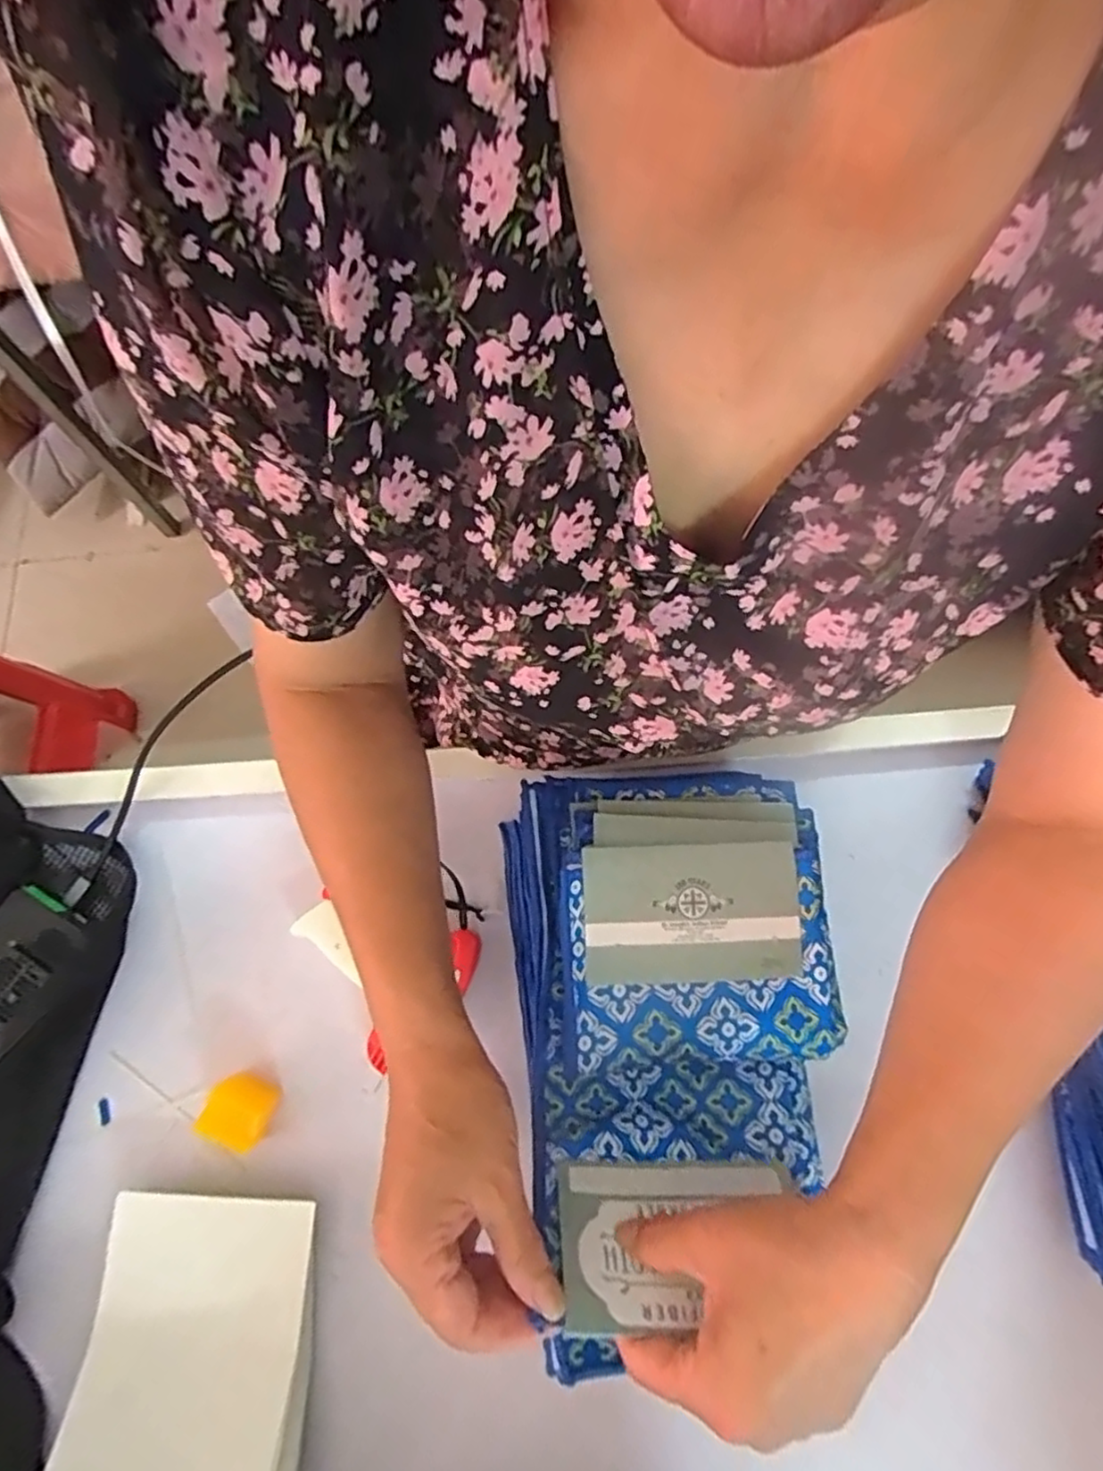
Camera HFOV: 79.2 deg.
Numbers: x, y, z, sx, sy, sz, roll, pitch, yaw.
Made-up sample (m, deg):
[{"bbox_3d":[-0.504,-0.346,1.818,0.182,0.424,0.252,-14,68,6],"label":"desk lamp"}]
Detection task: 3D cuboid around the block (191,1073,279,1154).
[{"bbox_3d":[-0.195,0.236,0.423,0.038,0.034,0.036,20,72,7],"label":"block"}]

